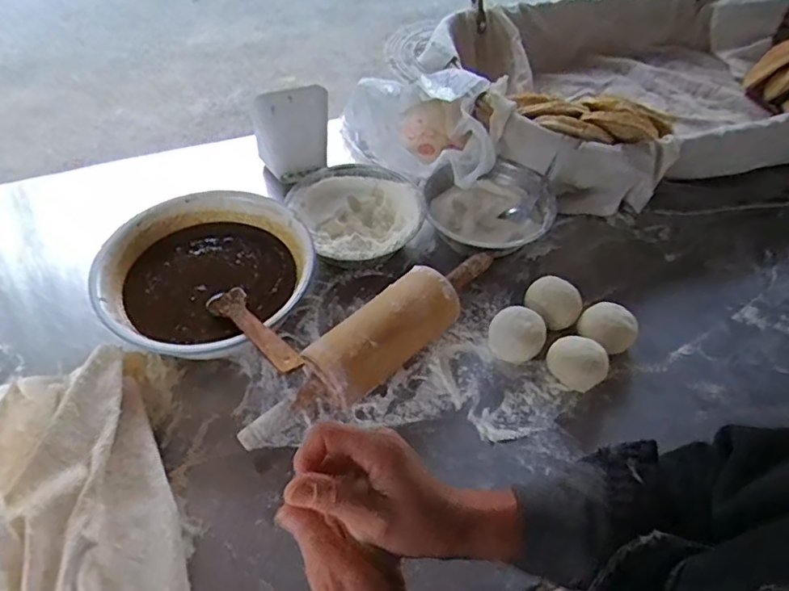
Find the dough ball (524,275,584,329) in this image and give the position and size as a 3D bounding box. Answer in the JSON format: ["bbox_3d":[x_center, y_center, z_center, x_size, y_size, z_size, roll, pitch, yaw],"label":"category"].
[{"bbox_3d":[0.204,0.012,0.720,0.069,0.045,0.056,23,54,15],"label":"dough ball"}]

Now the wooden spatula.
[{"bbox_3d":[-0.152,0.033,0.600,0.042,0.010,0.200,-30,36,-24],"label":"wooden spatula"}]

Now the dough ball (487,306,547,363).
[{"bbox_3d":[0.152,0.046,0.692,0.064,0.054,0.061,1,51,-2],"label":"dough ball"}]

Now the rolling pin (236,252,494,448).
[{"bbox_3d":[-0.015,0.054,0.647,0.369,0.082,0.078,-33,60,-26],"label":"rolling pin"}]

